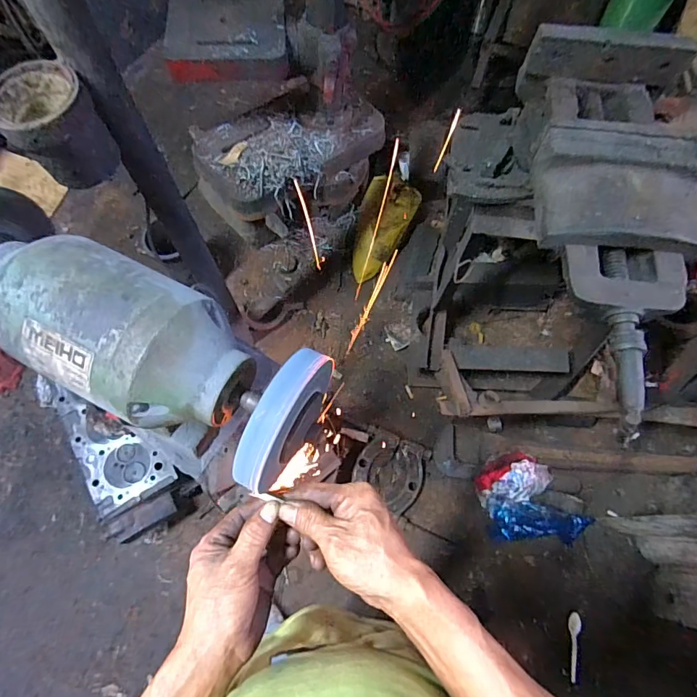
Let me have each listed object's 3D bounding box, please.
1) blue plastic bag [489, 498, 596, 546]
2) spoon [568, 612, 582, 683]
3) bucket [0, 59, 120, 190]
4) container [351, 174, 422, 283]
[{"bbox_3d":[0.507,0.455,1.158,0.244,0.096,0.101,2,68,0],"label":"blue plastic bag"},{"bbox_3d":[0.575,0.754,1.114,0.029,0.007,0.149,8,68,2],"label":"spoon"},{"bbox_3d":[-0.380,-0.288,0.577,0.106,0.103,0.116,-35,72,-14],"label":"bucket"},{"bbox_3d":[0.099,-0.394,1.468,0.190,0.084,0.354,20,83,7],"label":"container"}]

